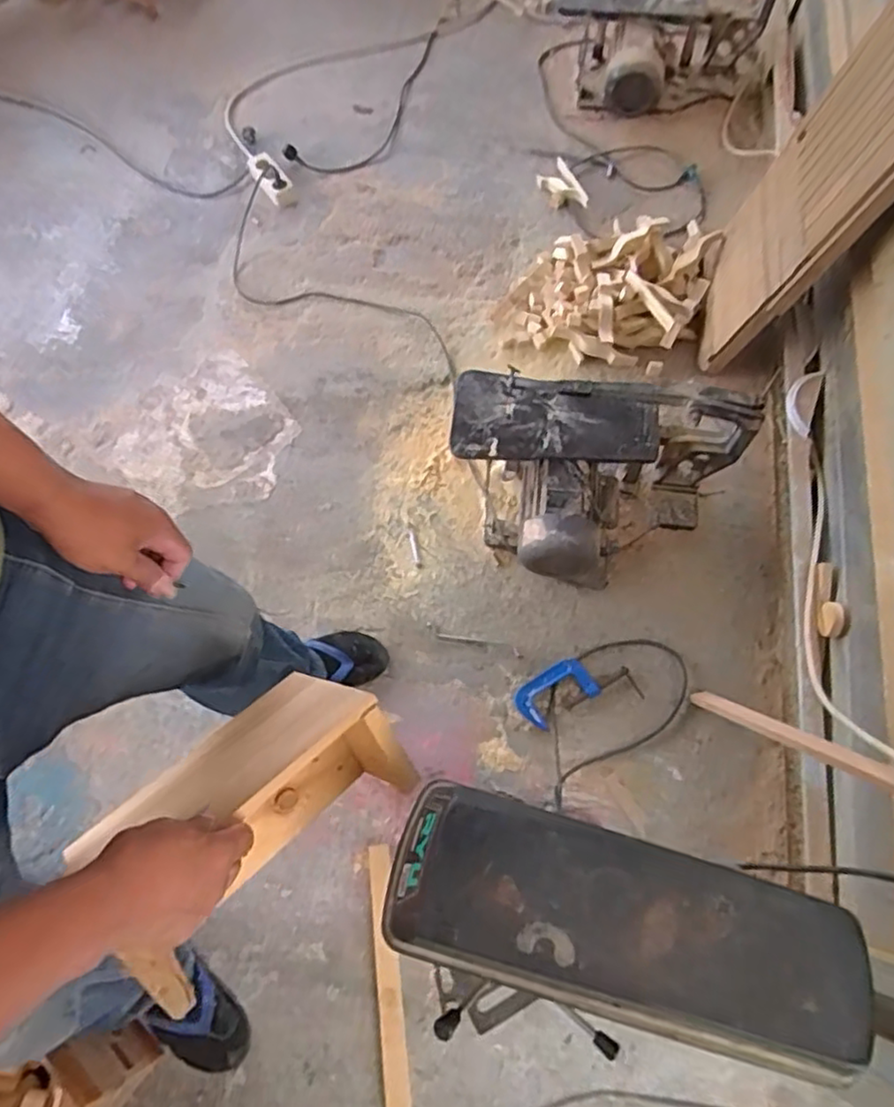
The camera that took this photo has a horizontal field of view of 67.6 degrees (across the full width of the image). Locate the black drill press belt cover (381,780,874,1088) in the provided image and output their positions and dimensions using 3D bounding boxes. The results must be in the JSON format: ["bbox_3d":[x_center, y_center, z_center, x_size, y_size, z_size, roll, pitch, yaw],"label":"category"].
[{"bbox_3d":[0.138,0.305,0.546,0.374,0.067,0.139,15,67,8],"label":"black drill press belt cover"}]

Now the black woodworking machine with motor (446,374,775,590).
[{"bbox_3d":[0.256,-0.137,1.212,0.503,0.273,0.329,6,68,6],"label":"black woodworking machine with motor"}]

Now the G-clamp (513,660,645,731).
[{"bbox_3d":[0.222,0.239,1.172,0.204,0.021,0.101,-22,68,-6],"label":"G-clamp"}]

